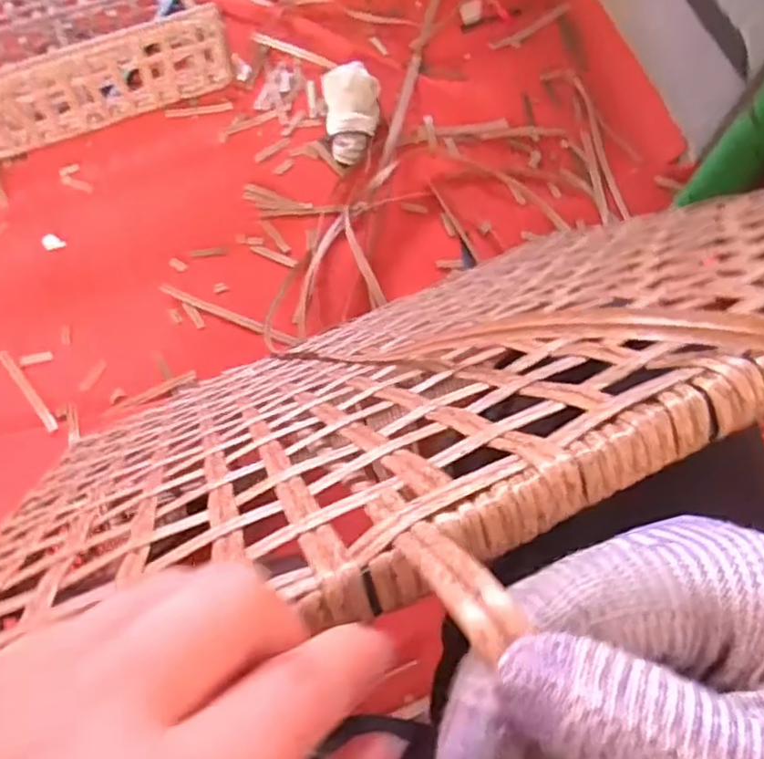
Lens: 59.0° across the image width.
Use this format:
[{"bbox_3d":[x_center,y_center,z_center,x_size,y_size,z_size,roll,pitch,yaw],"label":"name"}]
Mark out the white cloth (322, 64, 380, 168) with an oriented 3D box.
[{"bbox_3d":[-0.041,-0.378,0.964,0.080,0.051,0.148,-4,69,-3],"label":"white cloth"}]

